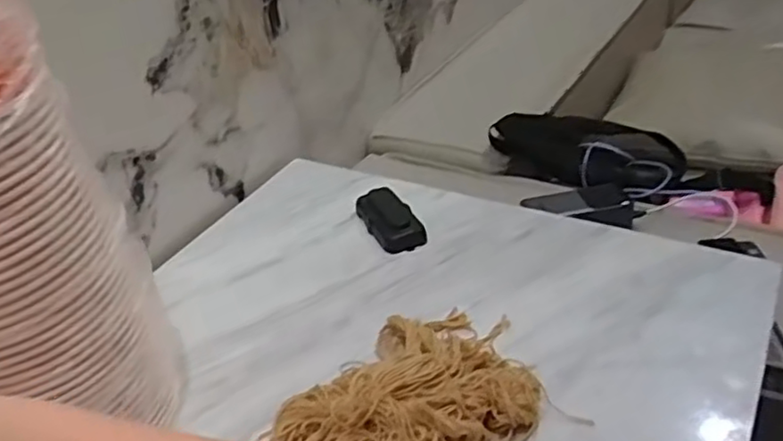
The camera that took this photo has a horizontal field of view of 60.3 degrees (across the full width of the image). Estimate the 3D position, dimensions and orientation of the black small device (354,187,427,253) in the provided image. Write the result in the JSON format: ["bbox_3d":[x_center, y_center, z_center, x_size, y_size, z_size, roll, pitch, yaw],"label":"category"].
[{"bbox_3d":[0.000,-0.003,0.770,0.053,0.021,0.109,-17,38,-16],"label":"black small device"}]

